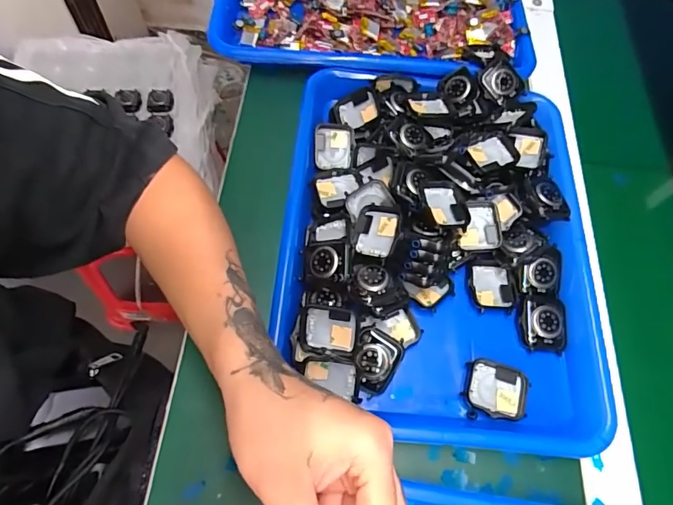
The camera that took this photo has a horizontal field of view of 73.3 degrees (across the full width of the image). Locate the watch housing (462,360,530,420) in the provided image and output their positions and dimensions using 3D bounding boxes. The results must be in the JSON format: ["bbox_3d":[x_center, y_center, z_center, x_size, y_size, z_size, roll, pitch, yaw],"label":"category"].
[{"bbox_3d":[0.118,0.103,0.335,0.045,0.007,0.041,13,64,3],"label":"watch housing"}]

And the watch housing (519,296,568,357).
[{"bbox_3d":[0.164,0.055,0.355,0.038,0.011,0.043,7,64,0],"label":"watch housing"}]

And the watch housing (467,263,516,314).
[{"bbox_3d":[0.127,0.028,0.369,0.038,0.011,0.041,1,64,-3],"label":"watch housing"}]

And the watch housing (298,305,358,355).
[{"bbox_3d":[-0.005,0.055,0.332,0.042,0.009,0.035,5,103,7],"label":"watch housing"}]

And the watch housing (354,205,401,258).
[{"bbox_3d":[0.032,-0.017,0.358,0.037,0.011,0.042,1,80,22],"label":"watch housing"}]

